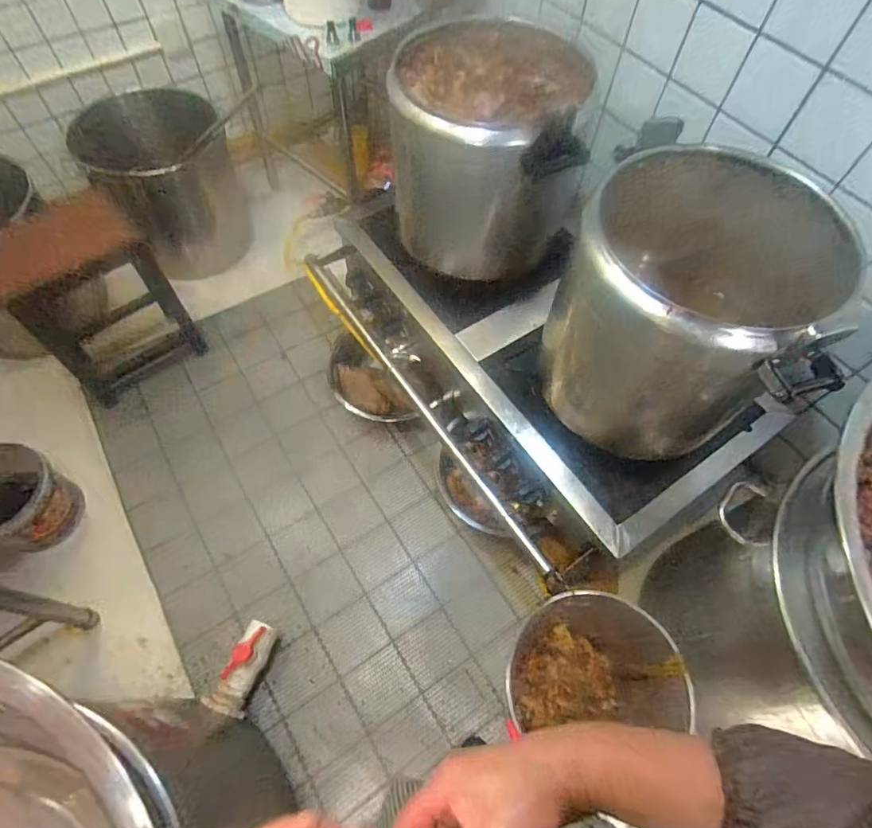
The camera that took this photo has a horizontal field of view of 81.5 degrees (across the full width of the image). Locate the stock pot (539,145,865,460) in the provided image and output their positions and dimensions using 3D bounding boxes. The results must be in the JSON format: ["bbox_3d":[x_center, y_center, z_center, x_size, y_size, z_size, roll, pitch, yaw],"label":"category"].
[{"bbox_3d":[0.487,-0.206,1.009,0.426,0.449,0.468,1,62,-1],"label":"stock pot"}]

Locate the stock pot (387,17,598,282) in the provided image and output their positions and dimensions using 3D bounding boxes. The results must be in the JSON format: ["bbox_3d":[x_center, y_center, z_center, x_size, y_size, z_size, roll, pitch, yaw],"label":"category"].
[{"bbox_3d":[0.105,-0.633,1.224,0.395,0.399,0.413,1,62,-1],"label":"stock pot"}]

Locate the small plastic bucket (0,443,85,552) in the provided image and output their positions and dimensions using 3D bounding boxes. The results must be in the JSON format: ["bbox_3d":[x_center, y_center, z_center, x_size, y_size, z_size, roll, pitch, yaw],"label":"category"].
[{"bbox_3d":[-1.070,0.216,1.283,0.195,0.227,0.225,12,62,5],"label":"small plastic bucket"}]

